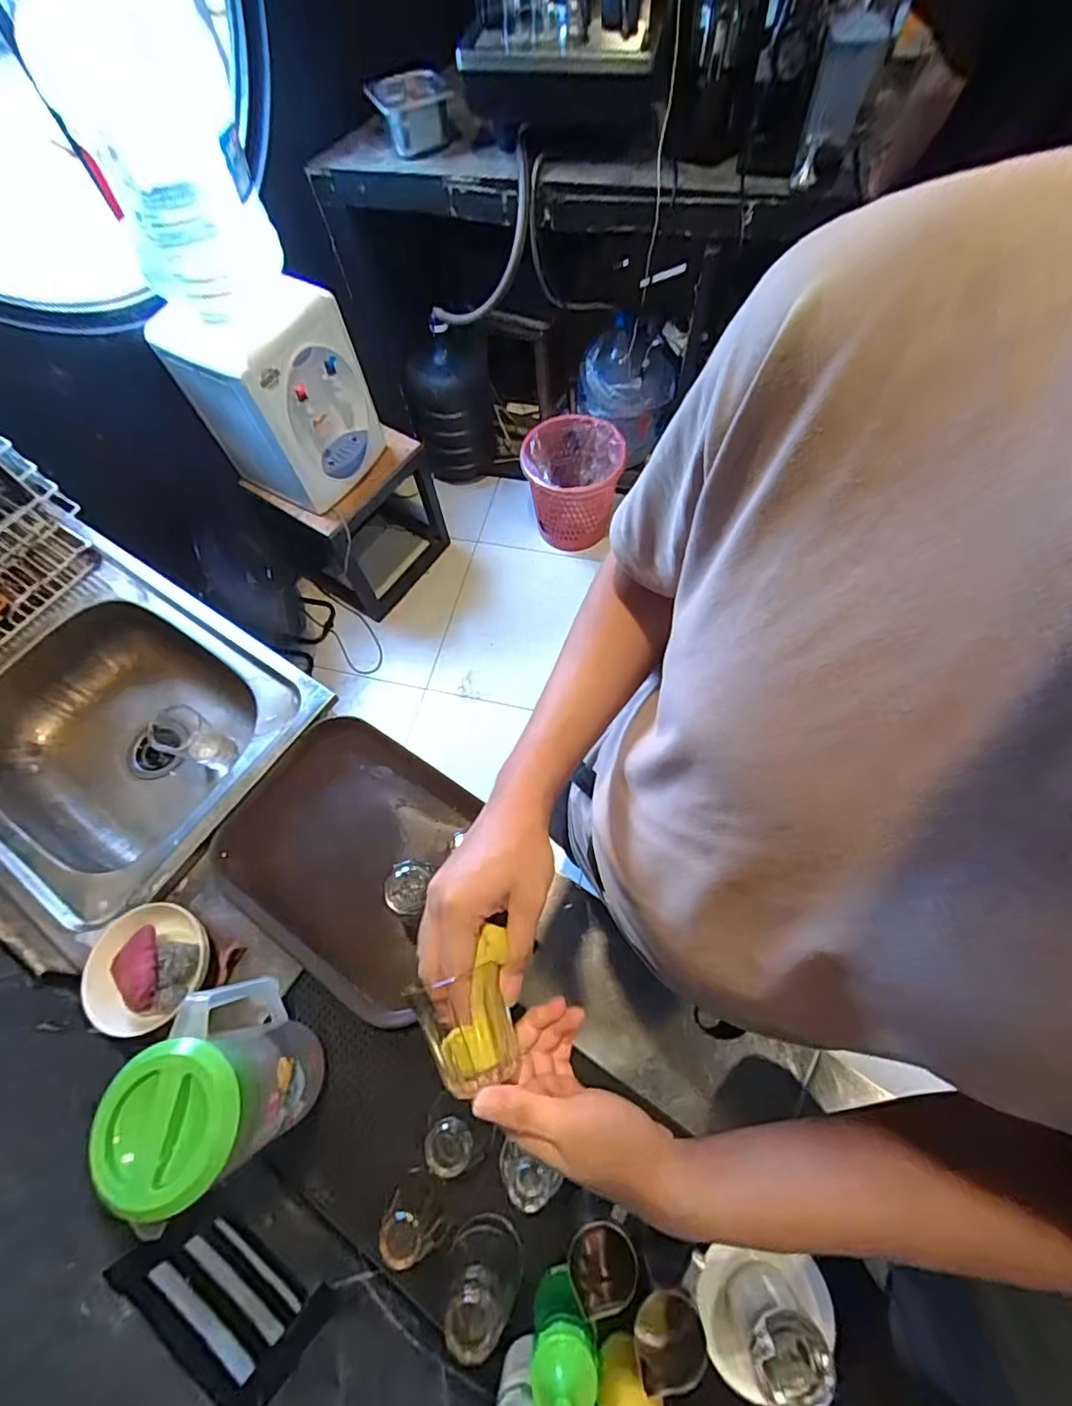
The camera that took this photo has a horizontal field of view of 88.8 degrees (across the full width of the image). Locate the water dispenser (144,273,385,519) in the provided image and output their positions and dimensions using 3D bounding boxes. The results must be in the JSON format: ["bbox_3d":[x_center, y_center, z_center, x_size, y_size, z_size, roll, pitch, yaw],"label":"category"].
[{"bbox_3d":[-0.614,-0.762,1.330,0.298,0.419,0.310,27,70,14],"label":"water dispenser"}]

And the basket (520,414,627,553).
[{"bbox_3d":[0.122,-0.718,1.815,0.316,0.321,0.276,-7,65,0],"label":"basket"}]

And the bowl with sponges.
[{"bbox_3d":[-0.496,0.340,0.708,0.137,0.067,0.147,-14,66,-3],"label":"bowl with sponges"}]

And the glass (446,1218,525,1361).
[{"bbox_3d":[-0.056,0.597,0.569,0.073,0.160,0.069,-1,66,3],"label":"glass"}]

